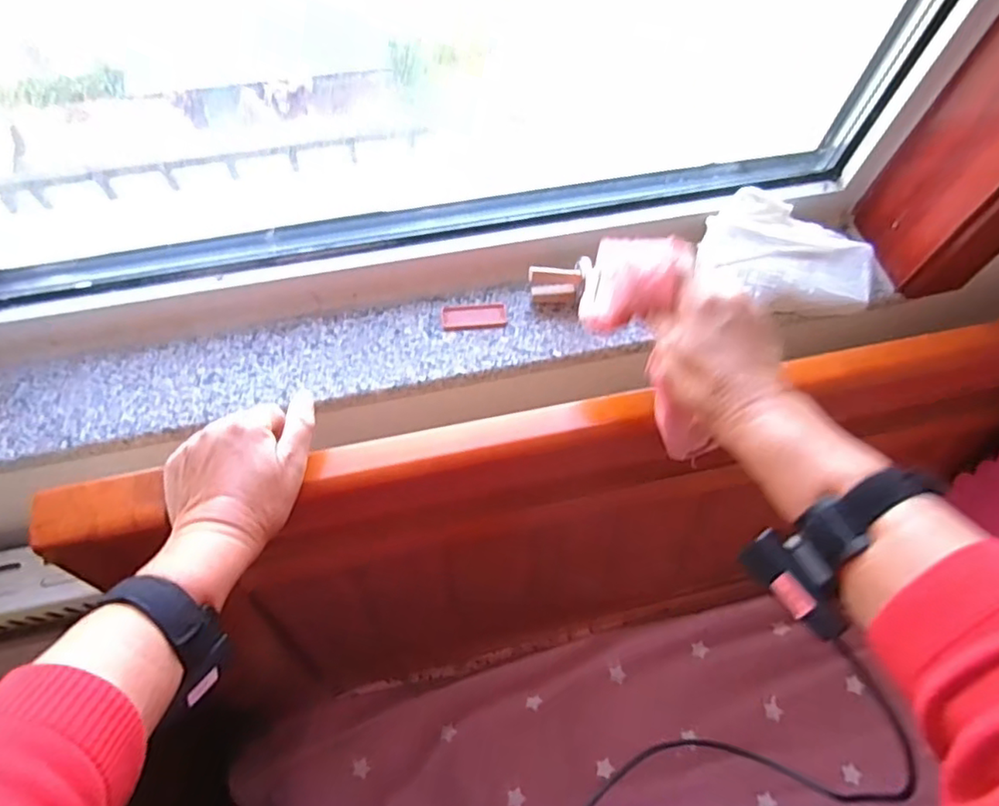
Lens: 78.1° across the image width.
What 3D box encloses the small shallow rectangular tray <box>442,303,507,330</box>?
[{"bbox_3d":[-0.023,-0.081,0.572,0.059,0.004,0.026,-4,64,-4],"label":"small shallow rectangular tray"}]

